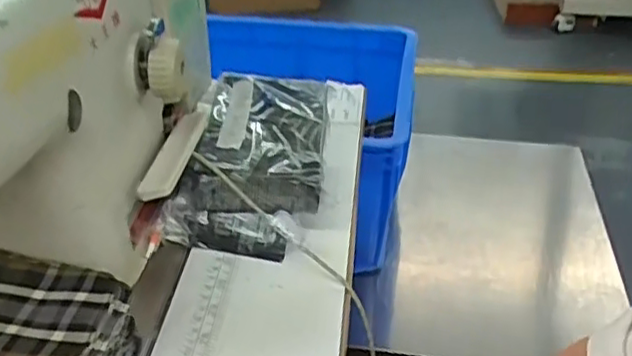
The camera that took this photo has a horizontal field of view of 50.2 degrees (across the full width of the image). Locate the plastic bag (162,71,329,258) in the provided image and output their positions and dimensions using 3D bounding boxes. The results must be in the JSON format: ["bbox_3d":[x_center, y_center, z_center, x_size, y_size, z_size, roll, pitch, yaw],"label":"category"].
[{"bbox_3d":[-0.050,-0.012,0.536,0.117,0.087,0.150,2,33,1],"label":"plastic bag"}]

